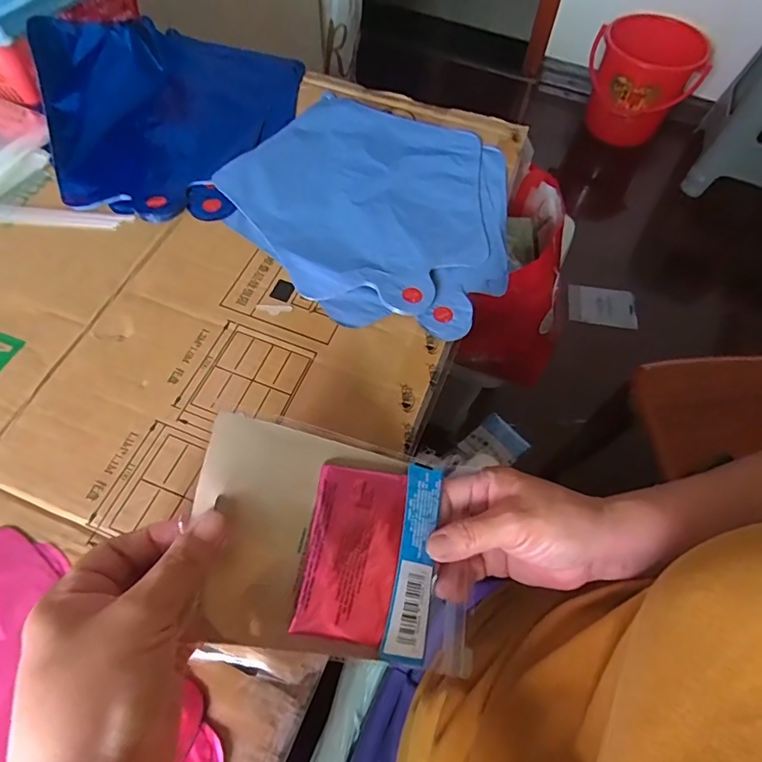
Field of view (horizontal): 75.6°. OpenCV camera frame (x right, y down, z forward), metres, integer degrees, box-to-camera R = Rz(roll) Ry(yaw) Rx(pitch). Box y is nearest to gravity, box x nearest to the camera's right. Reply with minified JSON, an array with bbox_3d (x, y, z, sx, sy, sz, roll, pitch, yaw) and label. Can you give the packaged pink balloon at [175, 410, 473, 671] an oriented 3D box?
[{"bbox_3d":[-0.017,0.093,0.282,0.180,0.014,0.116,21,71,-21],"label":"packaged pink balloon"}]

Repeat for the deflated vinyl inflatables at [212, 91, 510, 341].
[{"bbox_3d":[0.000,-0.158,0.429,0.249,0.018,0.234,0,62,0],"label":"deflated vinyl inflatables"}]

